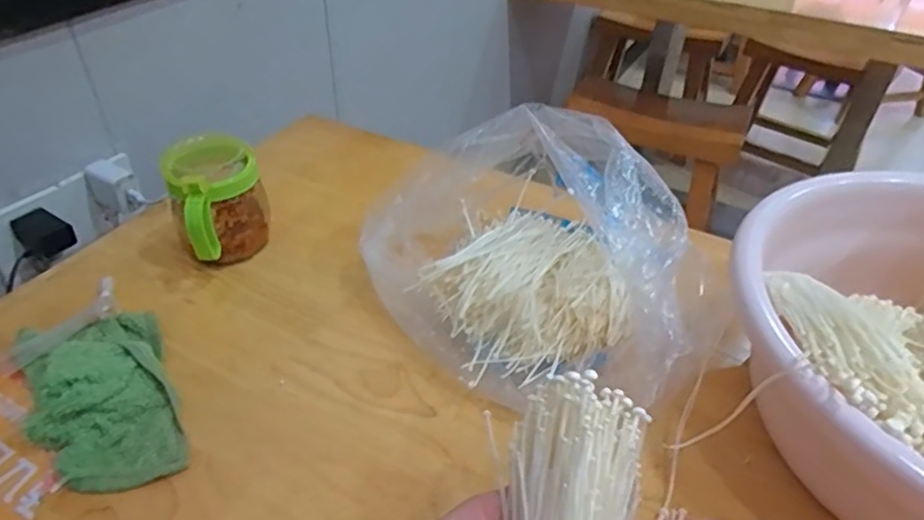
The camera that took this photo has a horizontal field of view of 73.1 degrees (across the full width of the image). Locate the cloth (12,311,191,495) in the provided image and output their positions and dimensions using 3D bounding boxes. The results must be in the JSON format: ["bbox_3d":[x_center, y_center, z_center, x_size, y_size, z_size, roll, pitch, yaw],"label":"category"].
[{"bbox_3d":[-0.262,0.089,0.447,0.090,0.044,0.160,-19,44,-23],"label":"cloth"}]

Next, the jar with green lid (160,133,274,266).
[{"bbox_3d":[-0.222,-0.049,0.574,0.080,0.097,0.094,-12,41,-16],"label":"jar with green lid"}]

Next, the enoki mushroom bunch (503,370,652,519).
[{"bbox_3d":[0.051,0.132,0.299,0.062,0.037,0.150,9,67,6],"label":"enoki mushroom bunch"}]

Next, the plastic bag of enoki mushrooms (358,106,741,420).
[{"bbox_3d":[0.037,-0.009,0.493,0.199,0.148,0.262,-6,40,-10],"label":"plastic bag of enoki mushrooms"}]

